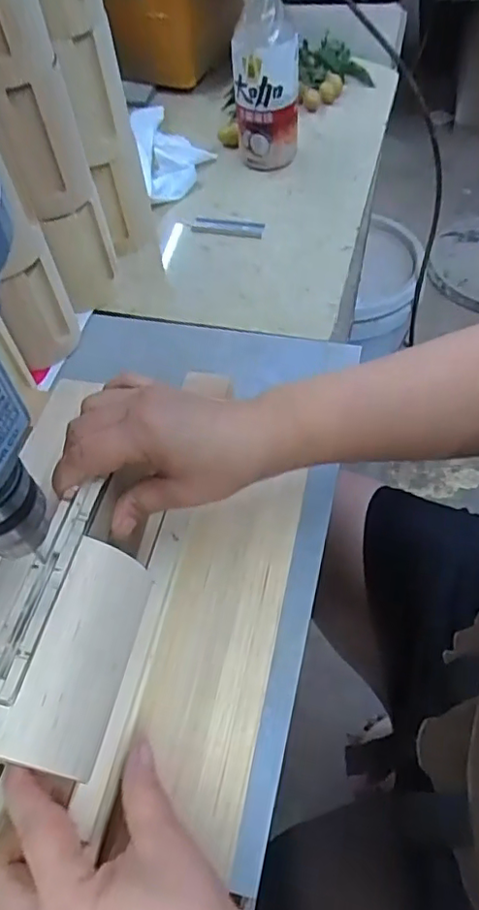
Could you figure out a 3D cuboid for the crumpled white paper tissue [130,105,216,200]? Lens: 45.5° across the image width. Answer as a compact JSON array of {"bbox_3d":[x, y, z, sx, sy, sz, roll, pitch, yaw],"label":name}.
[{"bbox_3d":[-0.077,-0.363,0.678,0.088,0.042,0.176,-13,55,-5],"label":"crumpled white paper tissue"}]

